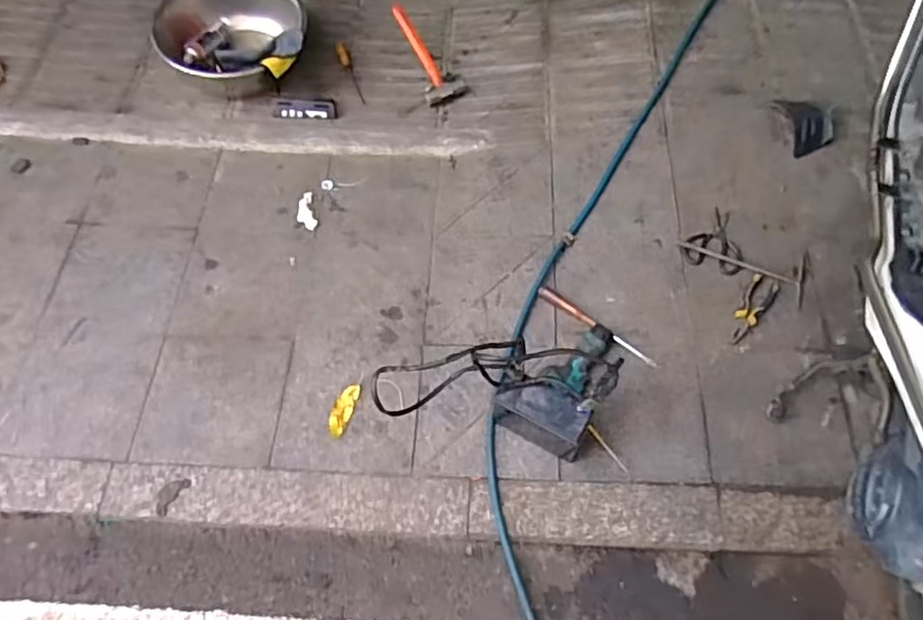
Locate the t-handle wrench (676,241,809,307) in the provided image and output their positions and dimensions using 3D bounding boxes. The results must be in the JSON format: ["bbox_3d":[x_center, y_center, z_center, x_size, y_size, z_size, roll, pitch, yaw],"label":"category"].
[{"bbox_3d":[0.661,-0.129,1.490,0.297,0.015,0.137,27,64,12],"label":"t-handle wrench"}]

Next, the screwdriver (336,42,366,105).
[{"bbox_3d":[-0.318,-0.685,1.840,0.034,0.025,0.227,-17,64,-11],"label":"screwdriver"}]

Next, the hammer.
[{"bbox_3d":[-0.101,-0.726,1.803,0.116,0.037,0.320,-26,84,-15],"label":"hammer"}]

